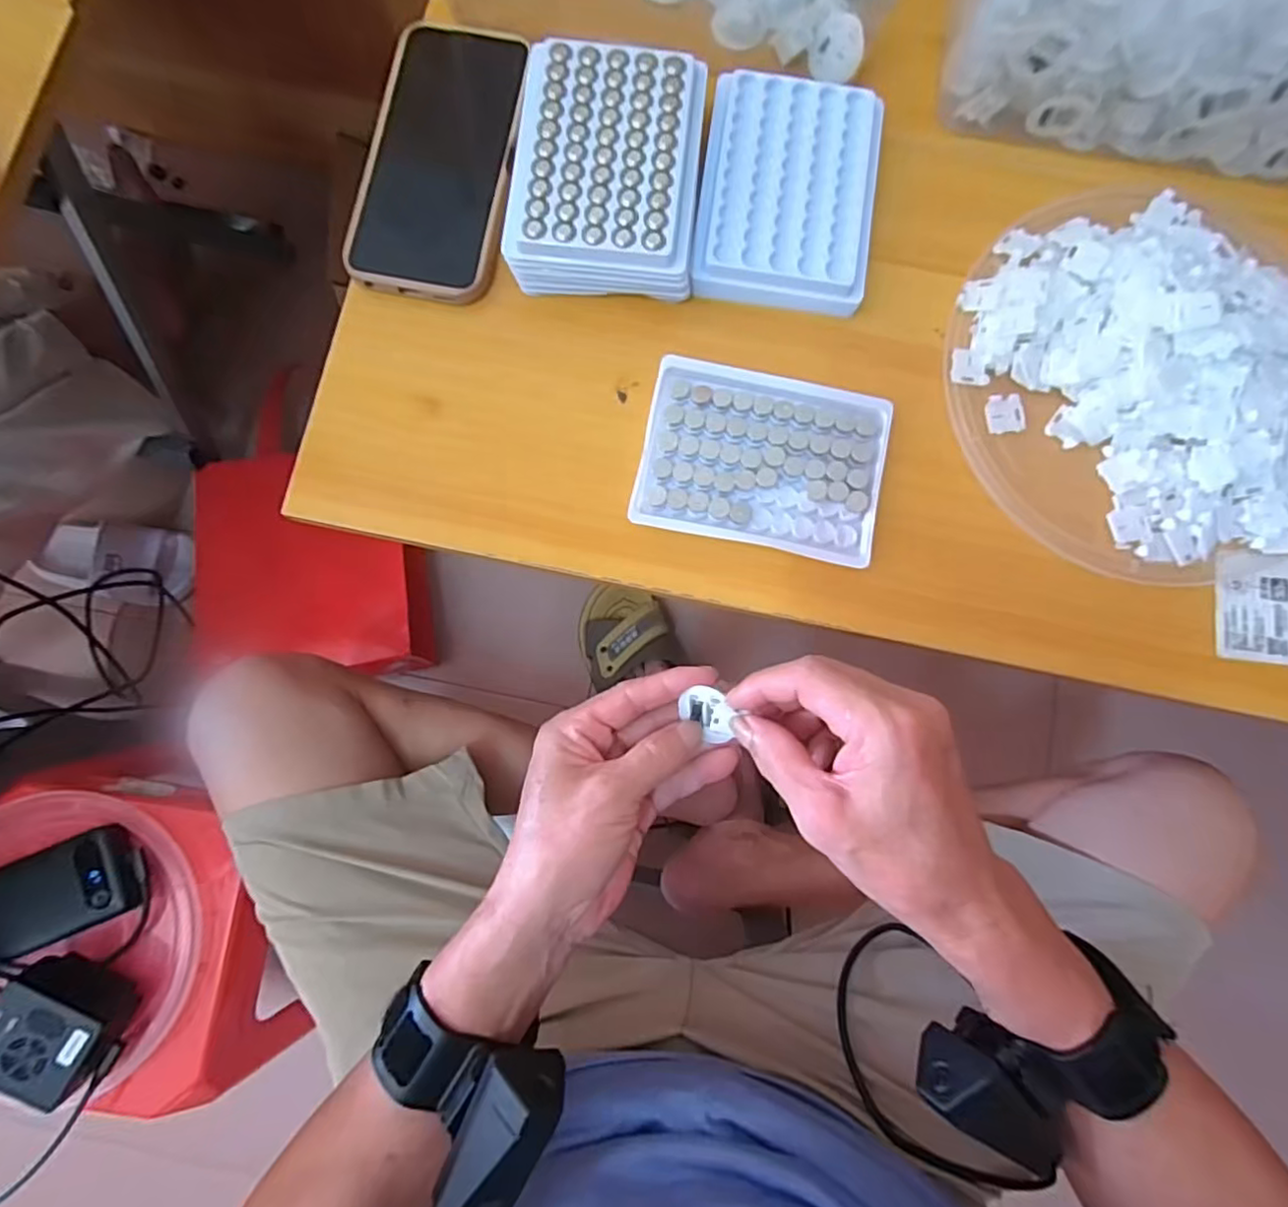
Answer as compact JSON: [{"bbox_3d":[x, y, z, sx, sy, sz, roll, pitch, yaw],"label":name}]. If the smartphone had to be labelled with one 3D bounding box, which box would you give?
[{"bbox_3d":[-0.115,-0.251,0.354,0.084,0.017,0.158,12,82,1],"label":"smartphone"}]

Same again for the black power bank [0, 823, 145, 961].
[{"bbox_3d":[-0.479,0.233,0.502,0.142,0.035,0.069,-20,83,-3],"label":"black power bank"}]

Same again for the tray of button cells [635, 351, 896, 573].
[{"bbox_3d":[0.064,-0.078,0.345,0.127,0.014,0.093,11,82,1],"label":"tray of button cells"}]

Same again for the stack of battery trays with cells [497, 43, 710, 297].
[{"bbox_3d":[-0.019,-0.234,0.345,0.096,0.033,0.122,6,82,0],"label":"stack of battery trays with cells"}]

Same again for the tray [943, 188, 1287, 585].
[{"bbox_3d":[0.281,-0.124,0.347,0.223,0.032,0.203,0,82,-1],"label":"tray"}]

